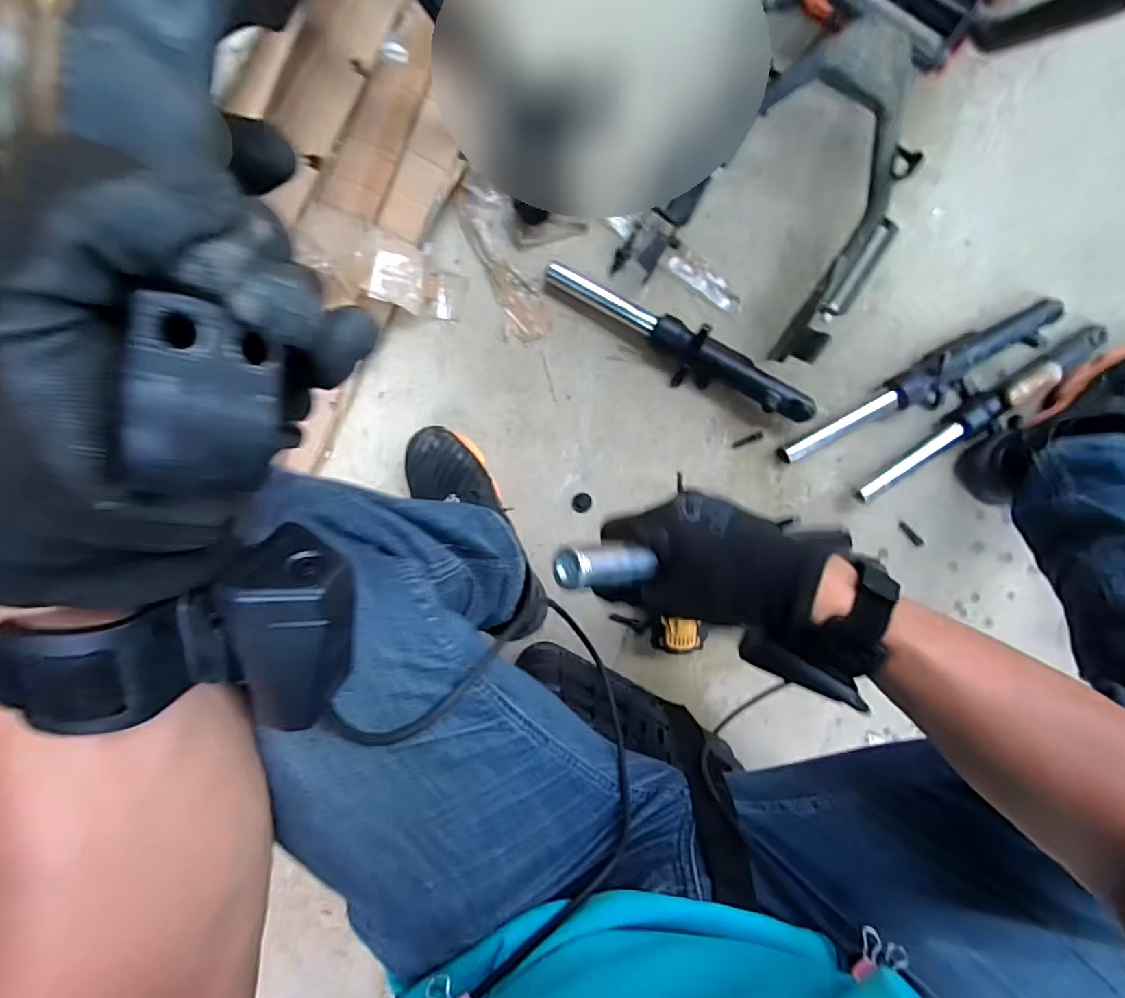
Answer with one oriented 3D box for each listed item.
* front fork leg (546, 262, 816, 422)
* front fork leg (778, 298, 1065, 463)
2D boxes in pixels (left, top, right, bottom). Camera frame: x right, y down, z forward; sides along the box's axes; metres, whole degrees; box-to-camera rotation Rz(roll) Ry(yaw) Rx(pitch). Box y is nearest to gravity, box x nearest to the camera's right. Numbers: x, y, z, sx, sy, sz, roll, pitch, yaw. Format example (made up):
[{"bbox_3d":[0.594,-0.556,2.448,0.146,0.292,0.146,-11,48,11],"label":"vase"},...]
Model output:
[{"bbox_3d":[0.136,-0.181,0.643,0.354,0.043,0.062,28,91,-2],"label":"front fork leg"},{"bbox_3d":[0.435,-0.135,0.655,0.360,0.050,0.064,-27,93,0],"label":"front fork leg"}]

